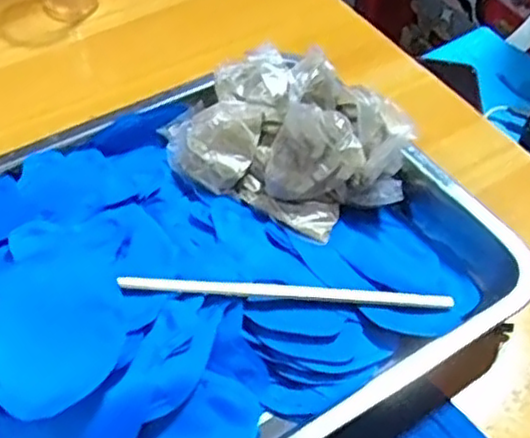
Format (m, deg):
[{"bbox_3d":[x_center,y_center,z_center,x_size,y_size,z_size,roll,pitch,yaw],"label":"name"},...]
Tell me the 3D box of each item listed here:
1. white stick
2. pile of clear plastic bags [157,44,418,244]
[{"bbox_3d":[0.018,0.042,0.388,0.192,0.006,0.008,5,51,-16],"label":"white stick"},{"bbox_3d":[0.013,-0.062,0.453,0.163,0.042,0.118,18,53,10],"label":"pile of clear plastic bags"}]

